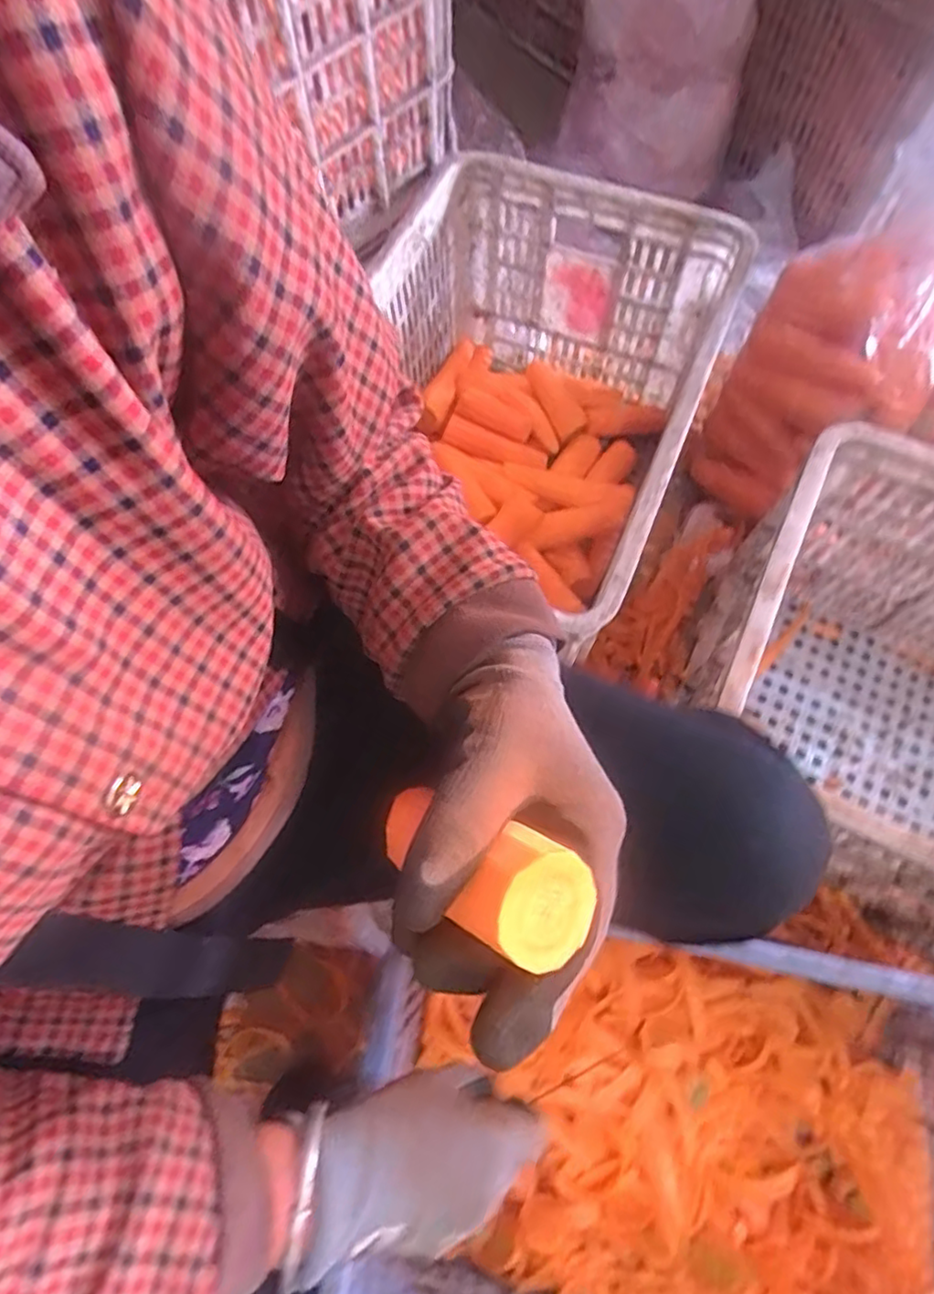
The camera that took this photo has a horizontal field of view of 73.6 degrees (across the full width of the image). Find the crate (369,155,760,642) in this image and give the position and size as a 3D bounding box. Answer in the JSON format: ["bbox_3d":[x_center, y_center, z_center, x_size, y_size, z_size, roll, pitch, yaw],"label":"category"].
[{"bbox_3d":[0.053,-0.247,0.698,0.344,0.259,0.499,22,72,8],"label":"crate"}]

